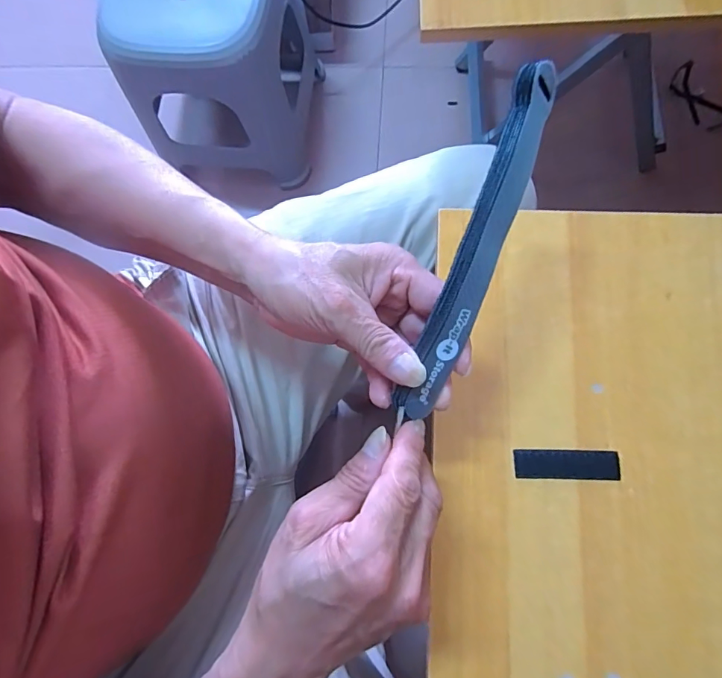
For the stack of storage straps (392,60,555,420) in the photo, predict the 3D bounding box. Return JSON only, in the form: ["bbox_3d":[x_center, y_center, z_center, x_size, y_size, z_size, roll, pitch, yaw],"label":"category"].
[{"bbox_3d":[0.063,-0.048,0.240,0.023,0.017,0.192,20,97,6],"label":"stack of storage straps"}]

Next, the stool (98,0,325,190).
[{"bbox_3d":[-0.245,-0.495,0.791,0.285,0.278,0.280,-3,78,4],"label":"stool"}]

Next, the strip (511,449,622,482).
[{"bbox_3d":[0.140,0.086,0.304,0.069,0.004,0.020,0,78,5],"label":"strip"}]

